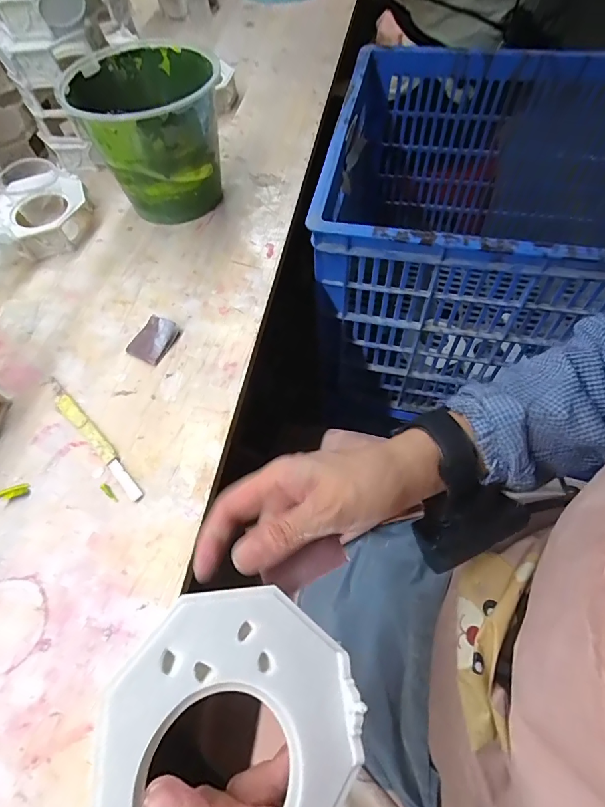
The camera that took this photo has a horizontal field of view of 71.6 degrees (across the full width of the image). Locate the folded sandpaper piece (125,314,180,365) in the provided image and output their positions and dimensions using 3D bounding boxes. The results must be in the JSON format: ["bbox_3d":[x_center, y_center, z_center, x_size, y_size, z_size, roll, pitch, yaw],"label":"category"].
[{"bbox_3d":[-0.154,-0.066,0.428,0.037,0.013,0.047,23,64,16],"label":"folded sandpaper piece"}]

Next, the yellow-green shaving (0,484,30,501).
[{"bbox_3d":[-0.253,0.078,0.354,0.040,0.004,0.010,-19,61,-8],"label":"yellow-green shaving"}]

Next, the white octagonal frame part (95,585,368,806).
[{"bbox_3d":[-0.029,0.145,0.192,0.113,0.007,0.109,3,60,-19],"label":"white octagonal frame part"}]

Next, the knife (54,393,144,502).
[{"bbox_3d":[-0.183,0.035,0.375,0.134,0.008,0.015,39,69,22],"label":"knife"}]

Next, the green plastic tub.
[{"bbox_3d":[-0.168,-0.311,0.502,0.148,0.136,0.160,-1,60,3],"label":"green plastic tub"}]

